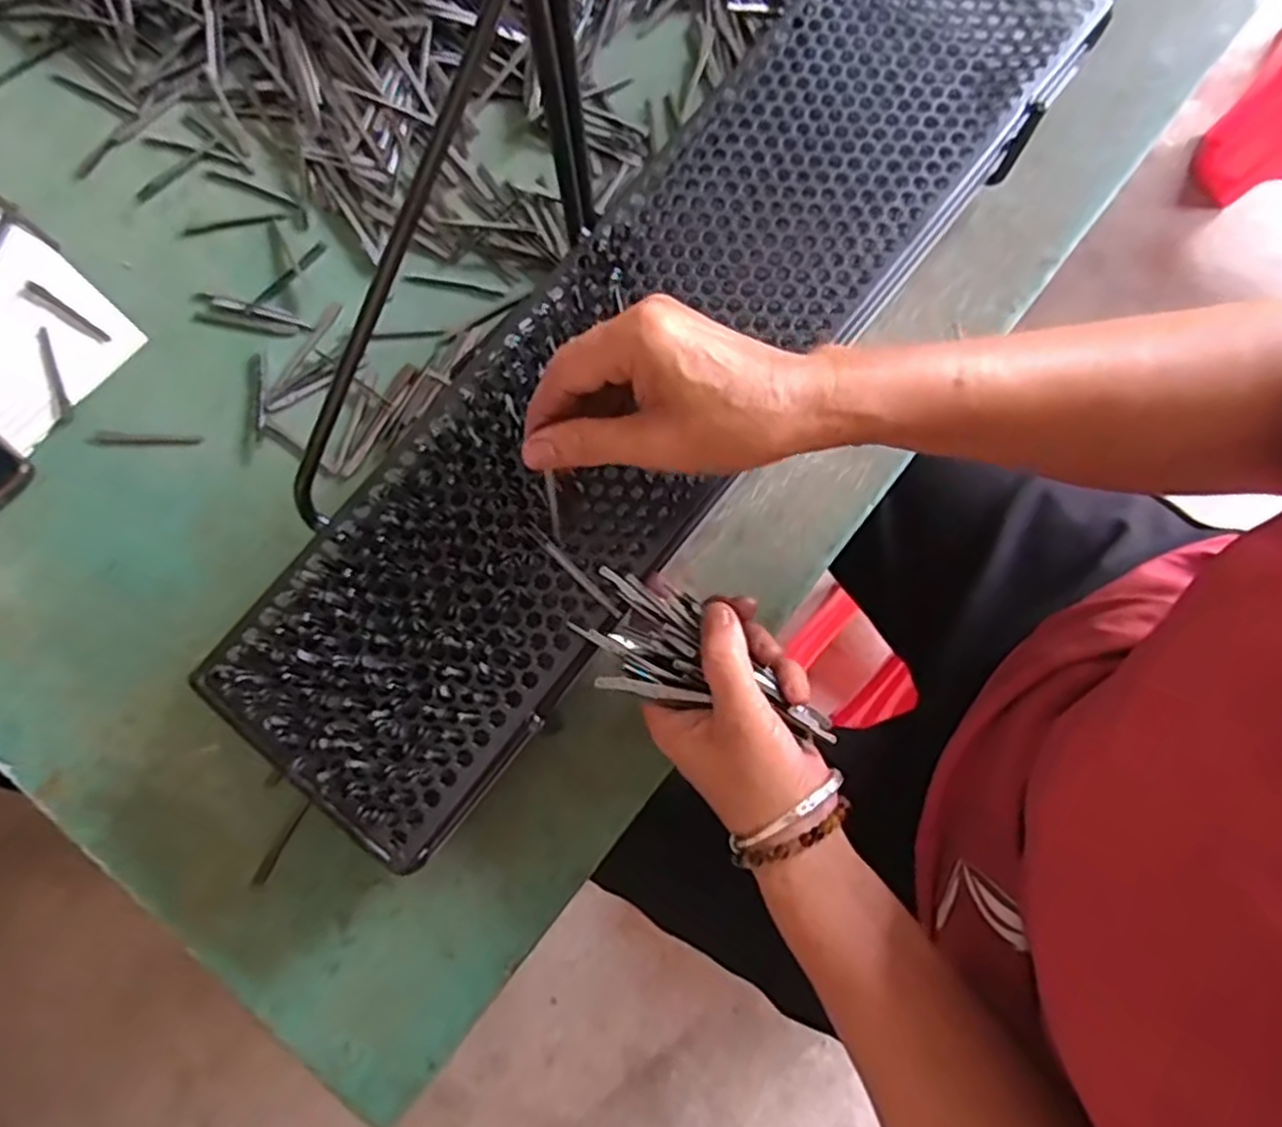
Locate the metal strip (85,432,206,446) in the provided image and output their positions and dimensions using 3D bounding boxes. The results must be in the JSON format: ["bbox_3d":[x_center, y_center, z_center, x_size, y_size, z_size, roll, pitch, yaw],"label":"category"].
[{"bbox_3d":[-0.303,-0.075,0.469,0.067,0.004,0.008,2,80,1],"label":"metal strip"}]

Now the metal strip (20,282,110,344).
[{"bbox_3d":[-0.365,-0.159,0.486,0.068,0.004,0.010,35,82,7],"label":"metal strip"}]

